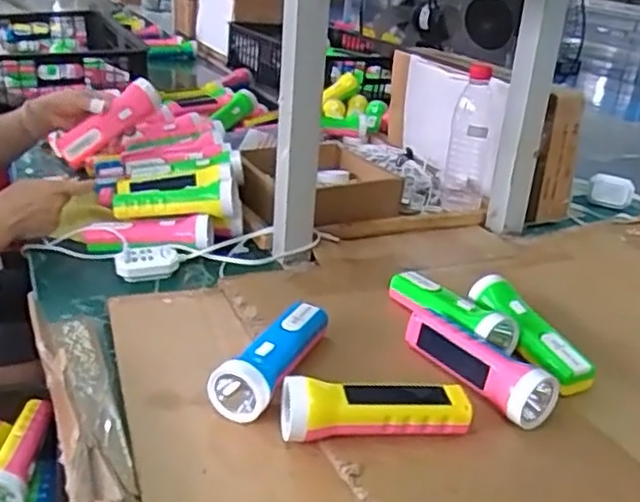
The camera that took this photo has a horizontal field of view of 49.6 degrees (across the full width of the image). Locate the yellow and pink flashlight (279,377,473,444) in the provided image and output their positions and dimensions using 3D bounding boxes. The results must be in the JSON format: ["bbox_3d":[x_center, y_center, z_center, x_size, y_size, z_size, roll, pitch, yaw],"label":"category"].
[{"bbox_3d":[0.048,0.138,0.602,0.163,0.046,0.039,1,25,-9],"label":"yellow and pink flashlight"}]

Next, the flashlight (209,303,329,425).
[{"bbox_3d":[-0.044,0.100,0.672,0.057,0.053,0.166,14,26,19],"label":"flashlight"}]

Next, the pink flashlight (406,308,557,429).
[{"bbox_3d":[0.151,0.108,0.683,0.050,0.051,0.167,-14,31,-35],"label":"pink flashlight"}]

